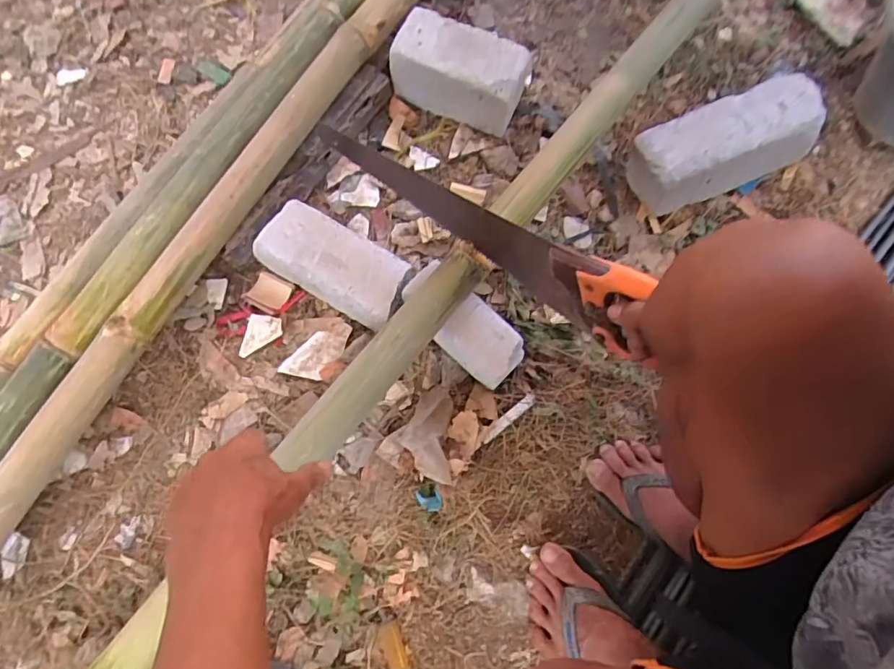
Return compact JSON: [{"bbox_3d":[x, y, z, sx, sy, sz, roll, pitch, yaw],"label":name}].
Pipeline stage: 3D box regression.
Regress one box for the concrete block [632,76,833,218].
[{"bbox_3d":[0.412,-0.283,0.780,0.257,0.109,0.114,-22,76,-9],"label":"concrete block"}]

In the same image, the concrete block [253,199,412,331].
[{"bbox_3d":[-0.159,-0.099,0.753,0.203,0.087,0.100,30,74,6],"label":"concrete block"}]

